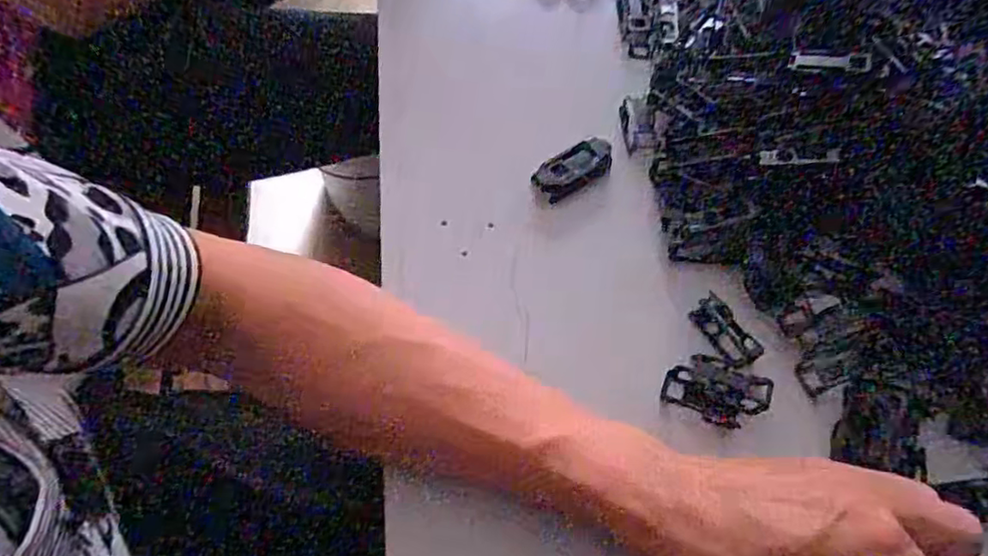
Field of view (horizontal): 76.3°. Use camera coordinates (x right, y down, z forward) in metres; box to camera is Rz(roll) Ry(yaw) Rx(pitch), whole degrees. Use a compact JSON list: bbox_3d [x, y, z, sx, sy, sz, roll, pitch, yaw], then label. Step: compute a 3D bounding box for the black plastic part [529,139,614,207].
[{"bbox_3d":[0.048,-0.065,0.373,0.049,0.010,0.023,-32,69,-13],"label":"black plastic part"}]

